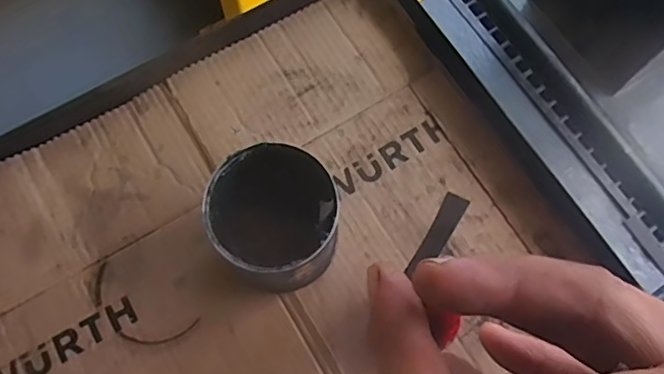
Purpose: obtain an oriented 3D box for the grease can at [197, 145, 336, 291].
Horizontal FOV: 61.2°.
[{"bbox_3d":[-0.046,0.027,0.462,0.098,0.099,0.103,0,73,1],"label":"grease can"}]

